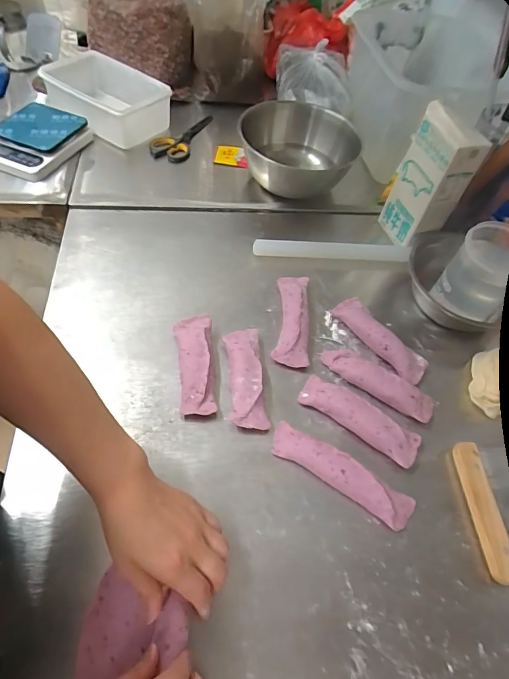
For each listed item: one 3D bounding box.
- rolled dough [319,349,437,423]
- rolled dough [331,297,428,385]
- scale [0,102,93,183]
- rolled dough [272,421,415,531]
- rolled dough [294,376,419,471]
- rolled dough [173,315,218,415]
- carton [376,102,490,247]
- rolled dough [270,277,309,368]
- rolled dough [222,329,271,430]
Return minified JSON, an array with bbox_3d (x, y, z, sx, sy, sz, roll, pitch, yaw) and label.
[{"bbox_3d":[0.163,0.055,0.529,0.155,0.030,0.040,29,58,14],"label":"rolled dough"},{"bbox_3d":[0.178,-0.004,0.566,0.040,0.034,0.152,-35,66,-25],"label":"rolled dough"},{"bbox_3d":[-0.409,-0.366,0.737,0.149,0.043,0.171,18,56,7],"label":"scale"},{"bbox_3d":[0.099,0.153,0.457,0.173,0.027,0.039,29,58,14],"label":"rolled dough"},{"bbox_3d":[0.130,0.097,0.497,0.152,0.029,0.044,33,60,16],"label":"rolled dough"},{"bbox_3d":[-0.077,0.031,0.512,0.047,0.029,0.135,-4,57,-8],"label":"rolled dough"},{"bbox_3d":[0.274,-0.245,0.627,0.058,0.196,0.099,-17,59,-16],"label":"carton"},{"bbox_3d":[0.054,-0.033,0.574,0.046,0.033,0.150,5,56,-2],"label":"rolled dough"},{"bbox_3d":[-0.012,0.046,0.515,0.046,0.028,0.141,-3,56,-7],"label":"rolled dough"}]

